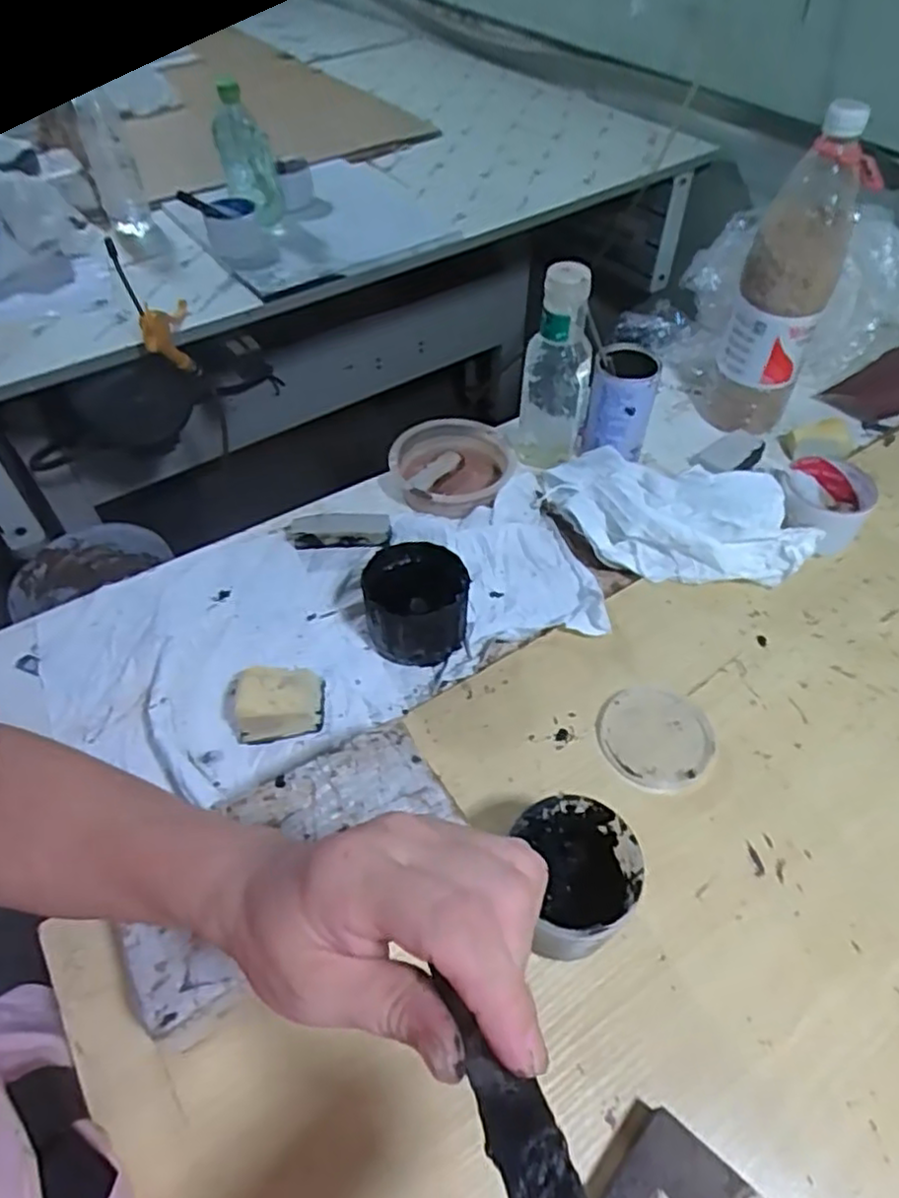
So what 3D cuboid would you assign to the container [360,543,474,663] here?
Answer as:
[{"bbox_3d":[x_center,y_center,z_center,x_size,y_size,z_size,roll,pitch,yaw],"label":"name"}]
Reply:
[{"bbox_3d":[-0.028,0.002,0.596,0.084,0.066,0.080,0,51,1],"label":"container"}]

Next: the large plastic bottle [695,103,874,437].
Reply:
[{"bbox_3d":[0.329,-0.305,0.705,0.097,0.295,0.076,17,53,14],"label":"large plastic bottle"}]

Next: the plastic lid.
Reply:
[{"bbox_3d":[0.160,0.105,0.540,0.088,0.008,0.084,0,51,1],"label":"plastic lid"}]

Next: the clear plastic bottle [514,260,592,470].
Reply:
[{"bbox_3d":[0.106,-0.233,0.697,0.067,0.187,0.056,5,51,5],"label":"clear plastic bottle"}]

